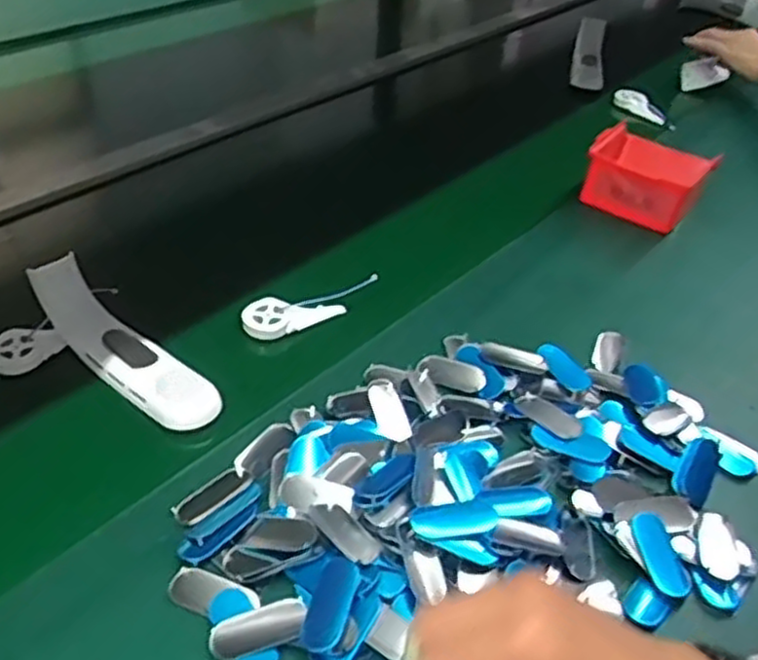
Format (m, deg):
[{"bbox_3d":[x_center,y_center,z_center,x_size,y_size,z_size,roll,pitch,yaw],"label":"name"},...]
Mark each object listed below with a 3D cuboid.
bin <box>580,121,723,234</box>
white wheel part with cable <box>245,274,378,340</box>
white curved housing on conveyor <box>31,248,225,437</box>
[{"bbox_3d":[0.322,-0.186,0.877,0.121,0.070,0.135,28,45,25],"label":"bin"},{"bbox_3d":[-0.060,-0.021,0.692,0.127,0.025,0.034,-12,43,-19],"label":"white wheel part with cable"},{"bbox_3d":[-0.207,0.007,0.608,0.191,0.052,0.048,31,47,28],"label":"white curved housing on conveyor"}]

